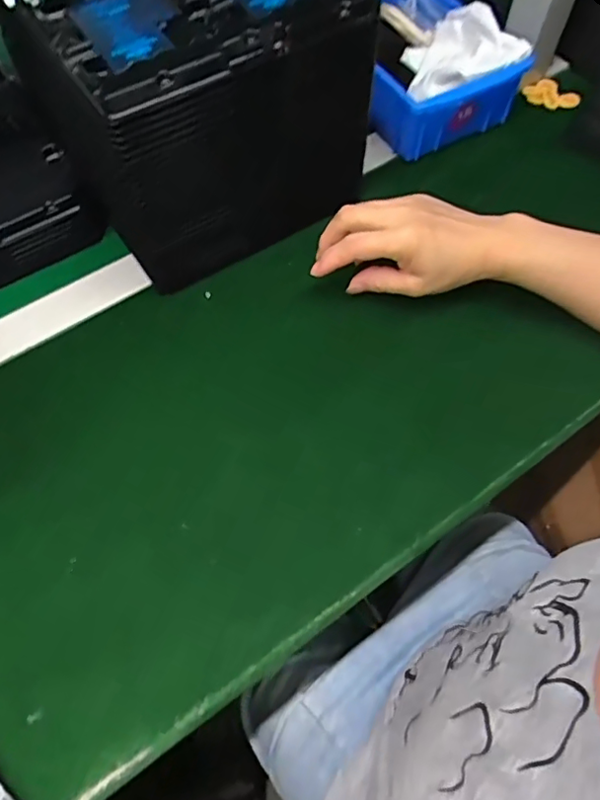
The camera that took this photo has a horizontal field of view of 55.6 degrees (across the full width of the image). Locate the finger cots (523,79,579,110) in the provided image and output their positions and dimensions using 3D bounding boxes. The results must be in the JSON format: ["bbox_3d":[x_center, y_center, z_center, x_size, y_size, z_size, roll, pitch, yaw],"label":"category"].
[{"bbox_3d":[0.246,-0.299,0.555,0.052,0.026,0.015,22,65,11],"label":"finger cots"}]

